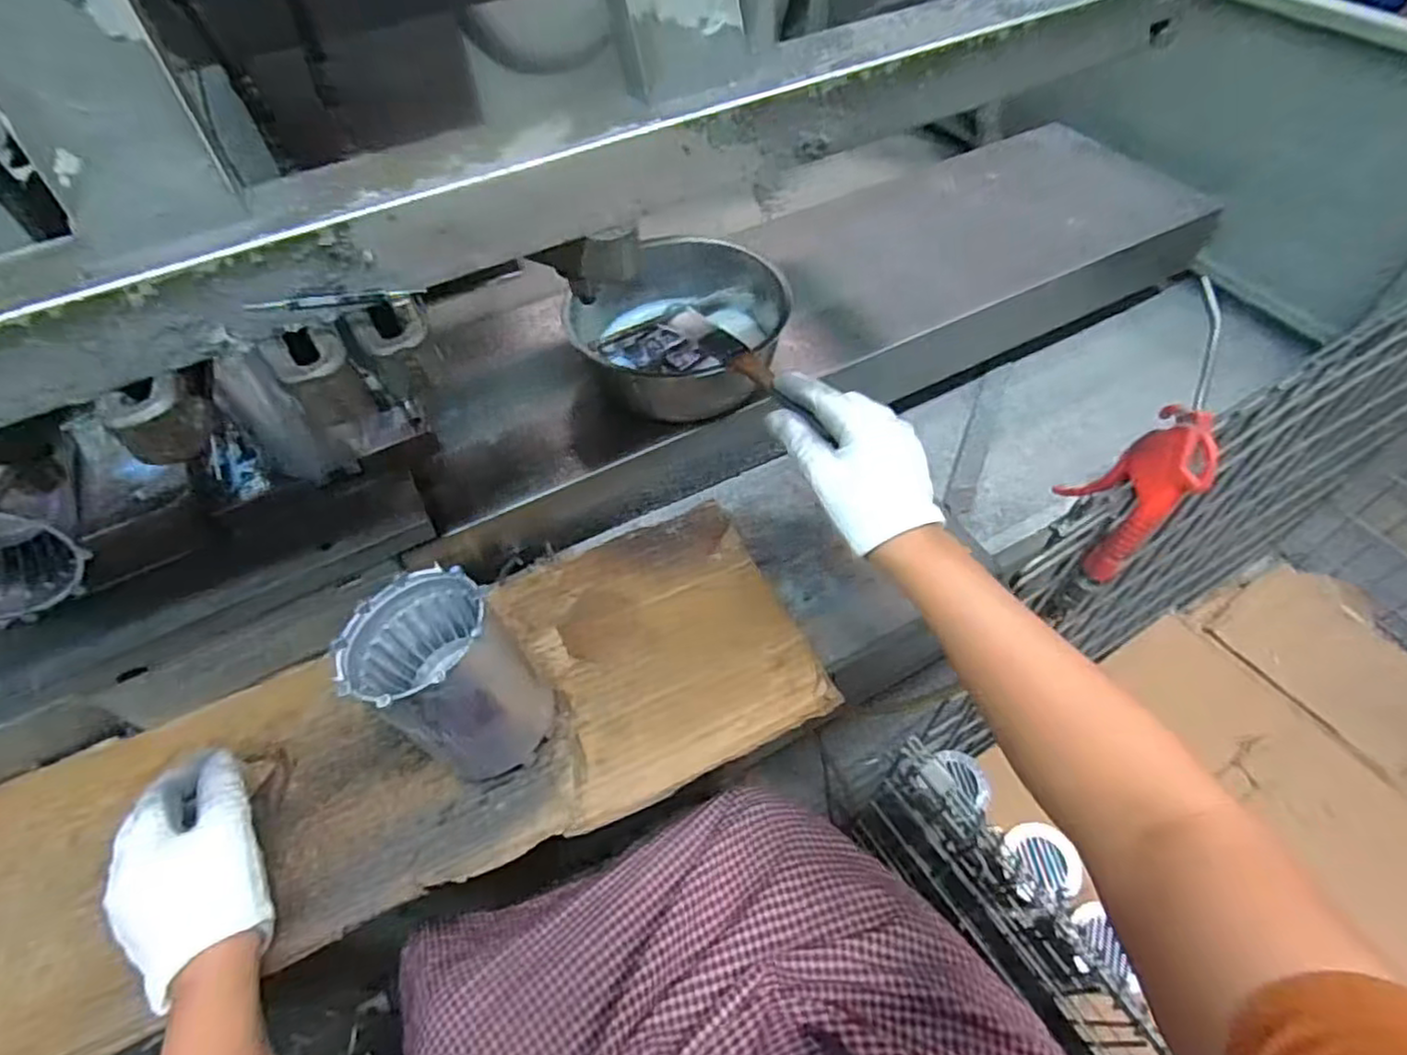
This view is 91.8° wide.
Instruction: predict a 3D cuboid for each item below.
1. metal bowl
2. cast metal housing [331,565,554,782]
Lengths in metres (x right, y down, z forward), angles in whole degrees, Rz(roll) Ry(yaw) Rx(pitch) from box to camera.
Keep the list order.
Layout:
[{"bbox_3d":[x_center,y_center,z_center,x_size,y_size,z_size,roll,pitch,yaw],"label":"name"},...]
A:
[{"bbox_3d":[-0.013,-0.173,0.596,0.154,0.076,0.164,-1,54,2],"label":"metal bowl"},{"bbox_3d":[-0.166,0.100,0.455,0.117,0.118,0.099,19,57,15],"label":"cast metal housing"}]

